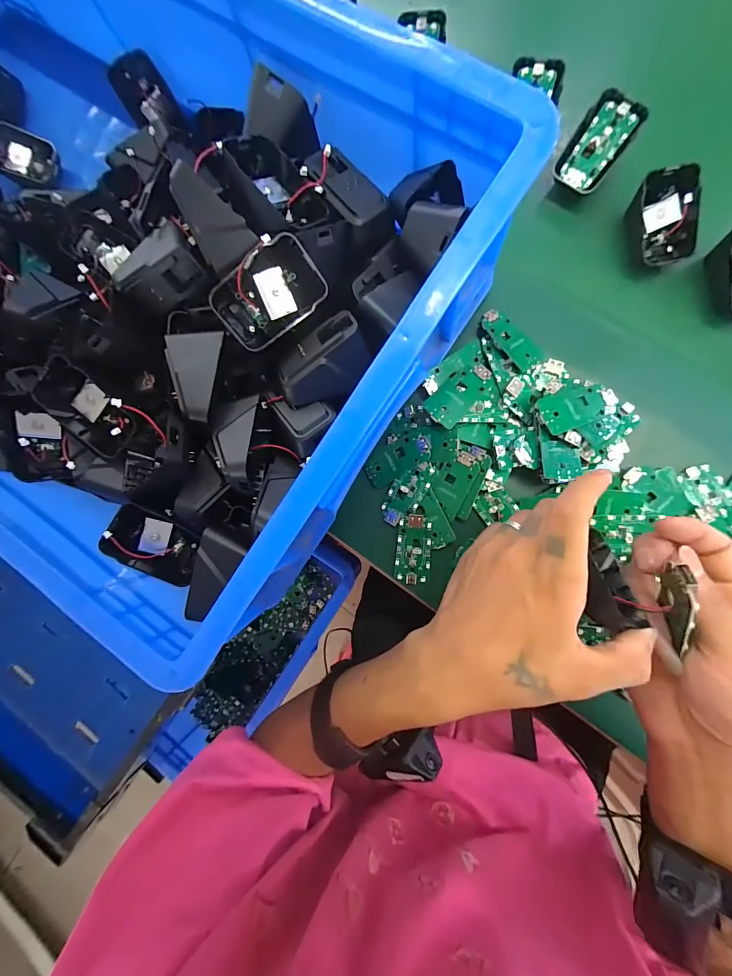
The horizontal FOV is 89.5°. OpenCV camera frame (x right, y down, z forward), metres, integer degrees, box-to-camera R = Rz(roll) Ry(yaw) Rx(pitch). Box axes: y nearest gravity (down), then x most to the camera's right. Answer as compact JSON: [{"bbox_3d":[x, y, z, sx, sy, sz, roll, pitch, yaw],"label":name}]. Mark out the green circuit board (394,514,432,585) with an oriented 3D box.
[{"bbox_3d":[0.044,0.056,0.338,0.031,0.011,0.062,5,87,7],"label":"green circuit board"}]

